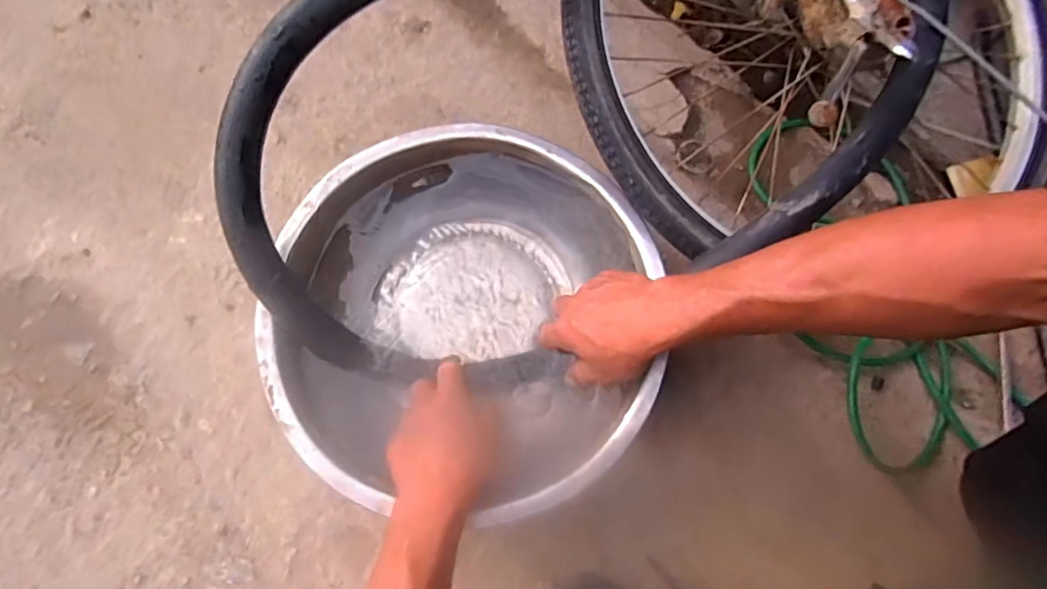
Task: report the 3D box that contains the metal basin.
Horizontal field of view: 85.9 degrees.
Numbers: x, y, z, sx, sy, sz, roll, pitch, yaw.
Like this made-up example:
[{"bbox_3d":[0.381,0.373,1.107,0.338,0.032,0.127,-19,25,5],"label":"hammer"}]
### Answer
[{"bbox_3d":[-0.056,0.022,0.573,0.350,0.103,0.354,0,77,1],"label":"metal basin"}]

